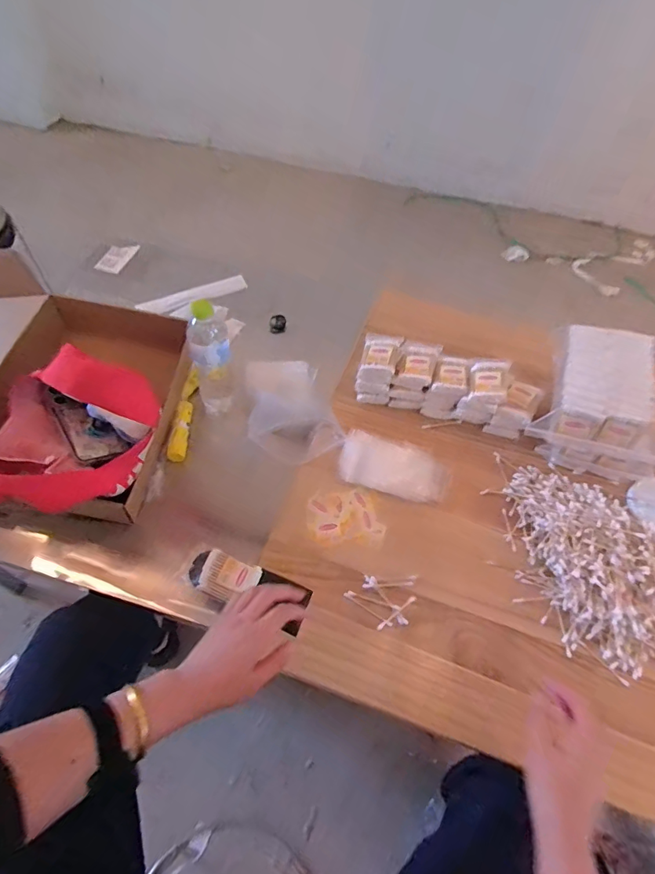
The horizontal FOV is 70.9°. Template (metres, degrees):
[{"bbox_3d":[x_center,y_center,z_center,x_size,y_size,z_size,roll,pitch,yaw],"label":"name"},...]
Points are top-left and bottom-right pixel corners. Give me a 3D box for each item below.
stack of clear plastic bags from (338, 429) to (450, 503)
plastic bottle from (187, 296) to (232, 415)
[{"bbox_3d":[0.110,0.046,0.734,0.173,0.036,0.092,17,56,7],"label":"stack of clear plastic bags"},{"bbox_3d":[-0.203,-0.132,0.811,0.064,0.246,0.065,-12,57,-13],"label":"plastic bottle"}]

